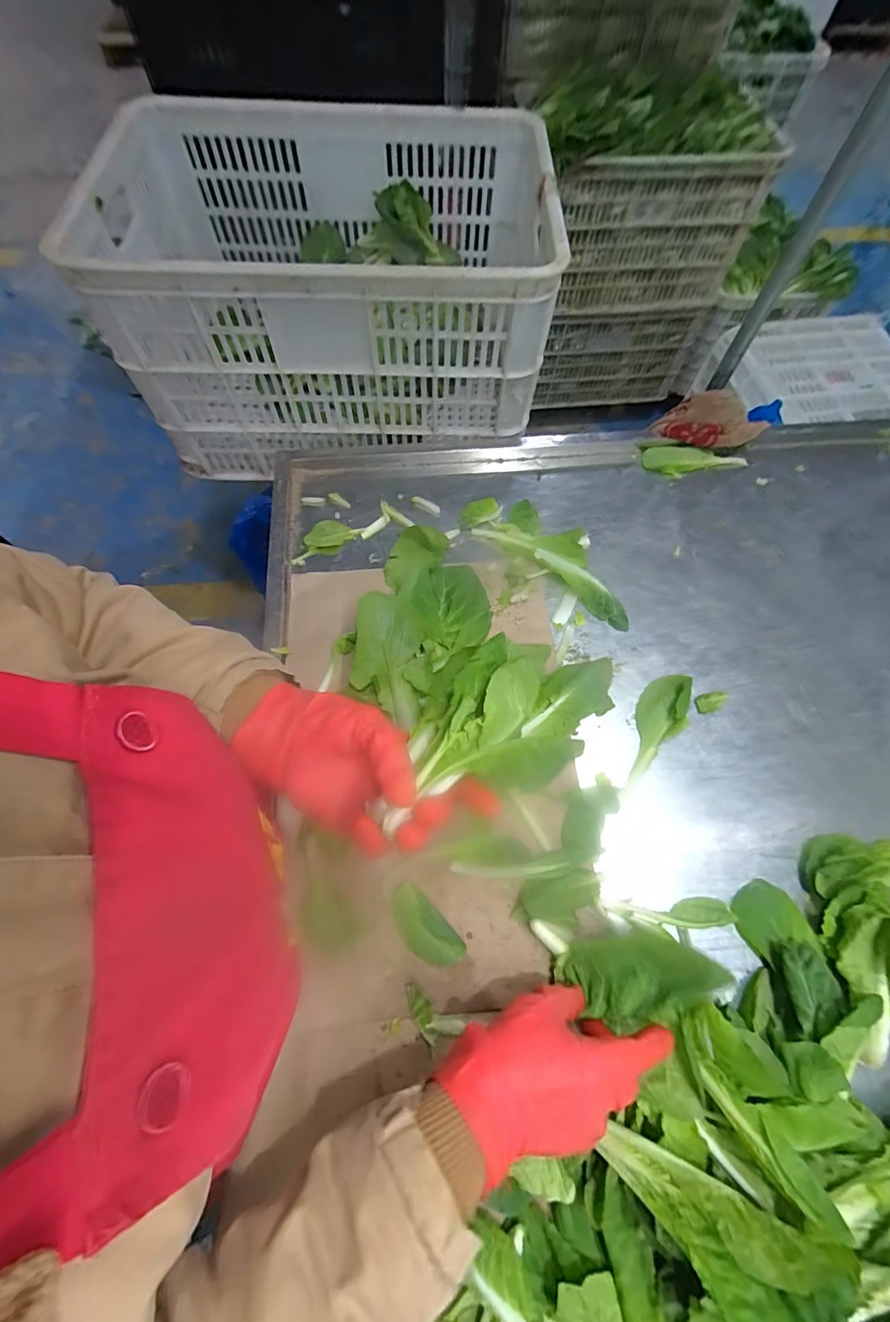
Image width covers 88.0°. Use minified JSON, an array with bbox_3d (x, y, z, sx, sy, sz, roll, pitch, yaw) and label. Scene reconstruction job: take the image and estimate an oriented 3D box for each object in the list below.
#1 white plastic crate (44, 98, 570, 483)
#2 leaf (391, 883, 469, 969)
[{"bbox_3d":[-0.168,-0.578,0.736,0.617,0.321,0.426,-3,67,-2],"label":"white plastic crate"},{"bbox_3d":[-0.018,0.230,0.396,0.035,0.007,0.075,-41,72,-16],"label":"leaf"}]

